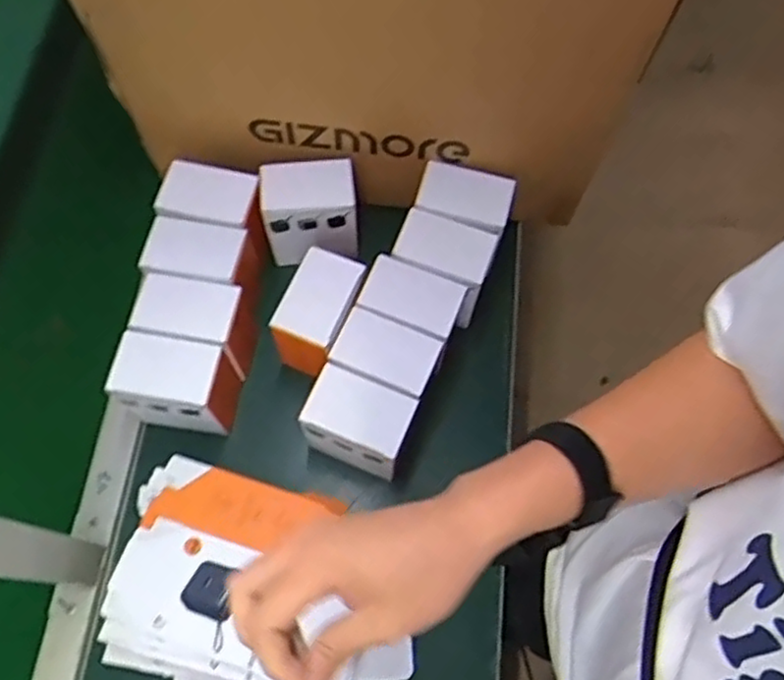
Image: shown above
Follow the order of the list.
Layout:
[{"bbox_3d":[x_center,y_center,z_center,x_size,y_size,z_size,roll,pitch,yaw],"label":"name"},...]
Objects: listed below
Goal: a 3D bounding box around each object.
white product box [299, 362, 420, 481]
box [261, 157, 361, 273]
[{"bbox_3d":[-0.032,0.085,0.698,0.098,0.091,0.077,23,70,9],"label":"white product box"},{"bbox_3d":[-0.091,-0.142,0.783,0.099,0.107,0.063,-5,69,-2],"label":"box"}]

